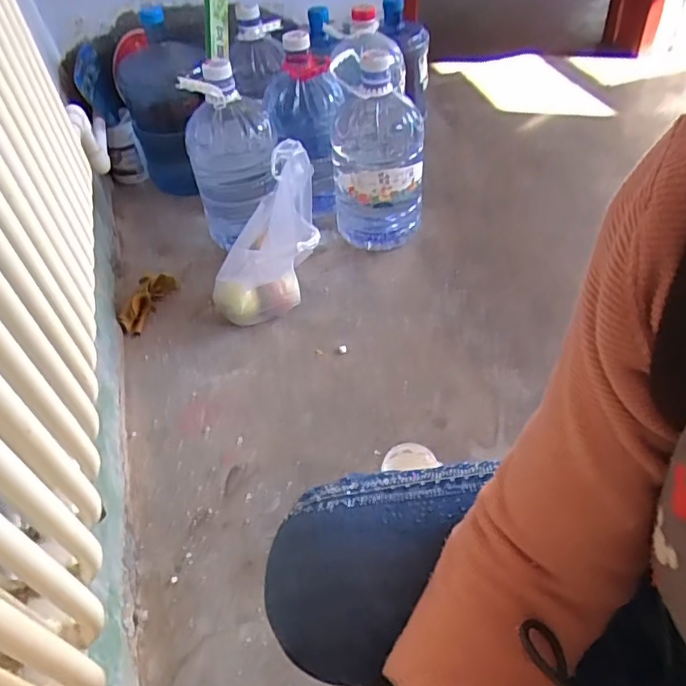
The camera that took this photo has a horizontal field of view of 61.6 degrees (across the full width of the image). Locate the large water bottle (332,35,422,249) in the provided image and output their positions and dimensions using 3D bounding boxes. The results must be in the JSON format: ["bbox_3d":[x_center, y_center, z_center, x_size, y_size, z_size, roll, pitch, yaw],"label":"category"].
[{"bbox_3d":[0.074,-0.428,1.280,0.201,0.403,0.220,-7,45,-1],"label":"large water bottle"}]

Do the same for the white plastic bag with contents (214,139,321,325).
[{"bbox_3d":[-0.153,-0.188,1.158,0.247,0.292,0.210,-14,46,-8],"label":"white plastic bag with contents"}]

